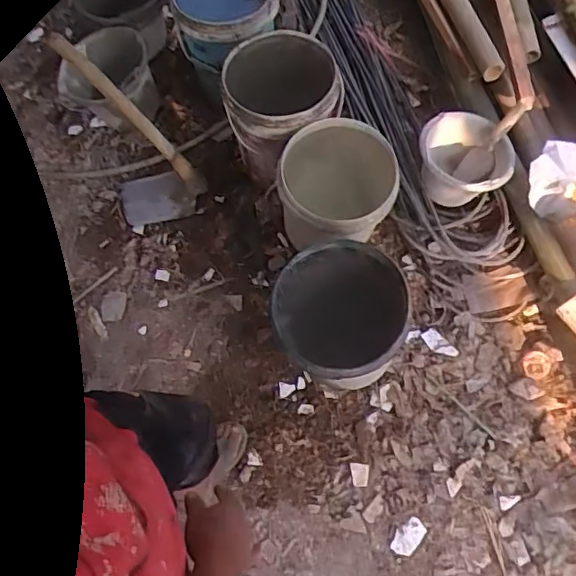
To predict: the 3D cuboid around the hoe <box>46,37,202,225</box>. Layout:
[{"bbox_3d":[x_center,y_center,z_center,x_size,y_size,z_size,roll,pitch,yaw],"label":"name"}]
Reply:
[{"bbox_3d":[-0.418,-0.411,1.625,0.273,0.663,0.152,-11,66,-2],"label":"hoe"}]

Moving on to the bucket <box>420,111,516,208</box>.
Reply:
[{"bbox_3d":[0.492,-0.352,1.597,0.256,0.135,0.237,-1,66,2],"label":"bucket"}]

